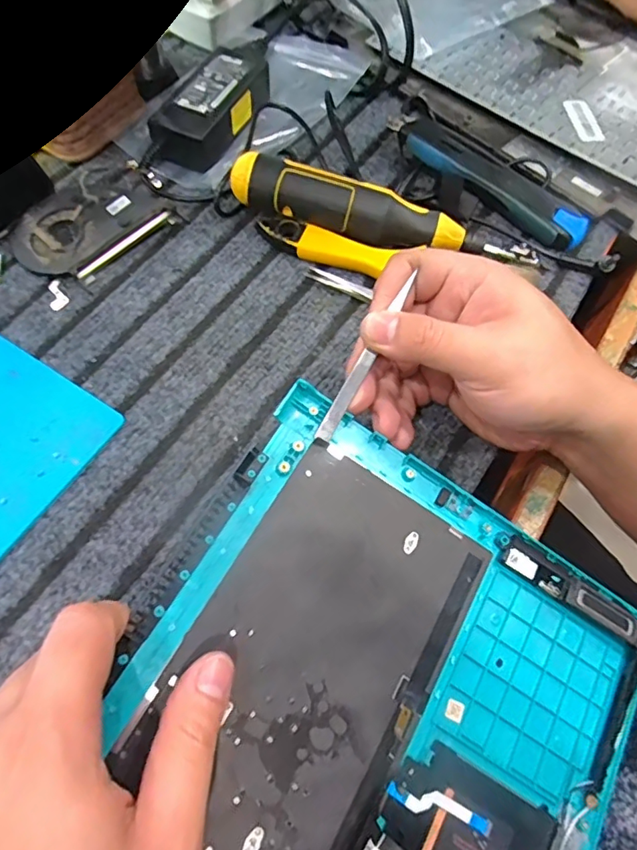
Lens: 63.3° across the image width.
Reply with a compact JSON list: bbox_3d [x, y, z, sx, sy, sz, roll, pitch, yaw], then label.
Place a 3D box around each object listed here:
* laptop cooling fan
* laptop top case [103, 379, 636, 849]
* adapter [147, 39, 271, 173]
[{"bbox_3d":[-0.161,-0.147,0.364,0.089,0.015,0.108,38,70,16],"label":"laptop cooling fan"},{"bbox_3d":[-0.001,0.175,0.208,0.215,0.012,0.341,33,69,0],"label":"laptop top case"},{"bbox_3d":[-0.078,-0.257,0.408,0.050,0.027,0.128,21,66,10],"label":"adapter"}]

